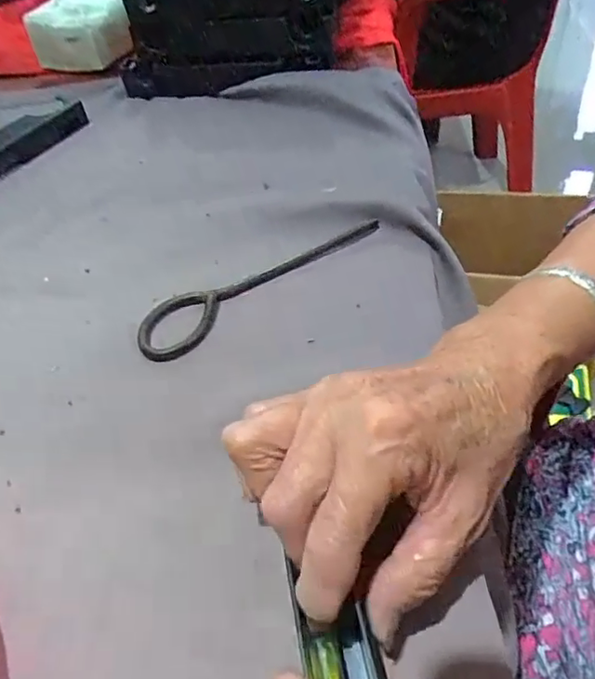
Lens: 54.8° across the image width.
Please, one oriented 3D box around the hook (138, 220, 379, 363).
[{"bbox_3d":[-0.024,-0.040,0.368,0.173,0.008,0.038,-34,53,-22],"label":"hook"}]

